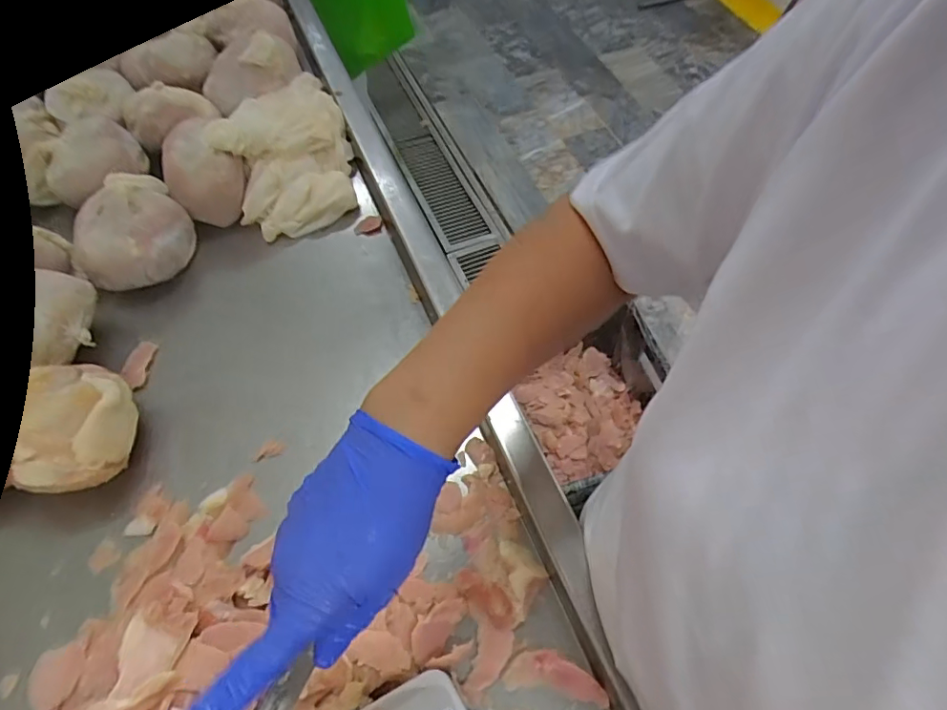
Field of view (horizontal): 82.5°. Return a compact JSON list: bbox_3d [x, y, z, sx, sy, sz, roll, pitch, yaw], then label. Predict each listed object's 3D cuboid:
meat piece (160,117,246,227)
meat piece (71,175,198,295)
[{"bbox_3d":[-0.363,-0.242,0.738,0.097,0.104,0.109,-28,64,-16],"label":"meat piece"},{"bbox_3d":[-0.437,-0.151,0.699,0.128,0.114,0.114,-14,61,-9],"label":"meat piece"}]

